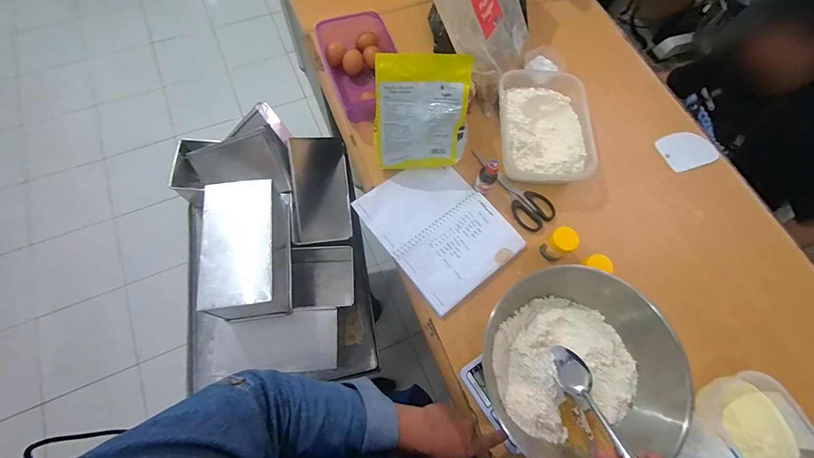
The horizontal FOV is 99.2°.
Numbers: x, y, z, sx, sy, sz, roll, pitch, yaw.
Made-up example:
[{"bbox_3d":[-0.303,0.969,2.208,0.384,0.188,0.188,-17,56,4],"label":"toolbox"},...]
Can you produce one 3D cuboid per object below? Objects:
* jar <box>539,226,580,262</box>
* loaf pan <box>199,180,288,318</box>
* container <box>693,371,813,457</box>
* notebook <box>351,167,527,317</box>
[{"bbox_3d":[0.268,0.027,0.609,0.043,0.065,0.042,1,69,-2],"label":"jar"},{"bbox_3d":[-0.310,0.034,0.680,0.125,0.118,0.265,-8,70,-5],"label":"loaf pan"},{"bbox_3d":[0.540,0.317,0.518,0.140,0.053,0.184,-36,75,-15],"label":"container"},{"bbox_3d":[0.056,-0.007,0.641,0.201,0.013,0.261,-36,75,-15],"label":"notebook"}]

